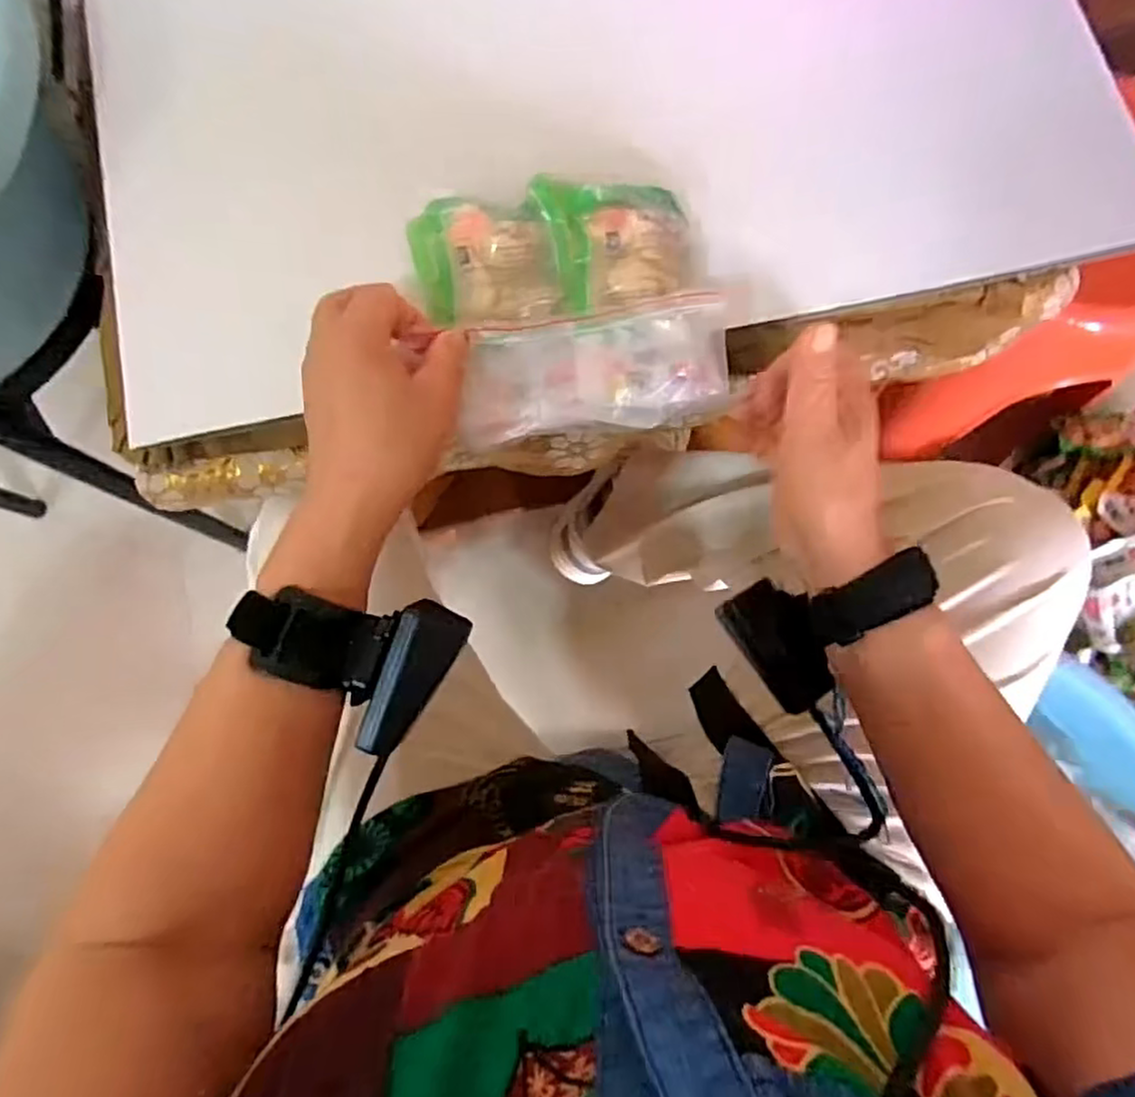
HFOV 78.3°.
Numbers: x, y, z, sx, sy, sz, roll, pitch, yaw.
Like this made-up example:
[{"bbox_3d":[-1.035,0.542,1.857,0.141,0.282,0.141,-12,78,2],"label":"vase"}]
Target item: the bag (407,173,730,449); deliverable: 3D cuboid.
[{"bbox_3d":[0.001,-0.127,0.370,0.151,0.035,0.132,-7,78,-1],"label":"bag"}]

